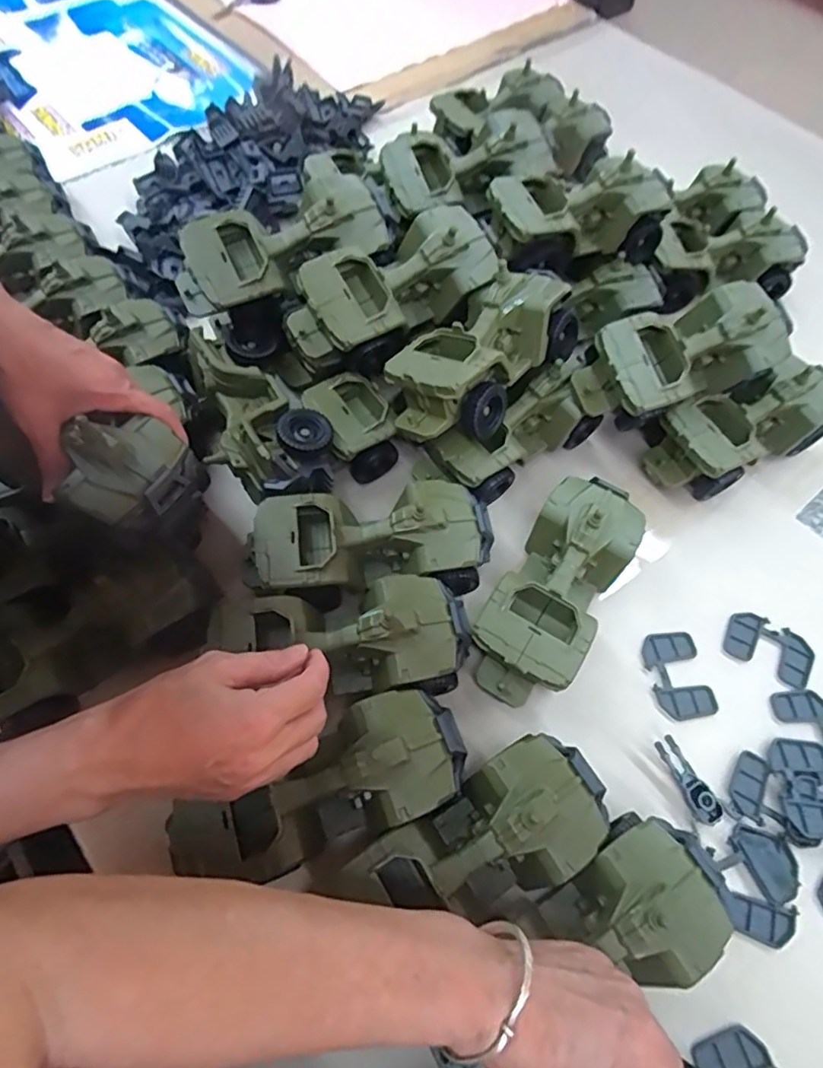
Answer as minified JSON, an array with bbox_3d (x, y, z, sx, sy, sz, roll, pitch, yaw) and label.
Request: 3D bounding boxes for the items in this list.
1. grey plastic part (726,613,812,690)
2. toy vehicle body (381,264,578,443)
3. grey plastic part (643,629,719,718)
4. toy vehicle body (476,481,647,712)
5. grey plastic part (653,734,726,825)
[{"bbox_3d":[0.299,0.095,0.503,0.069,0.004,0.044,29,65,14],"label":"grey plastic part"},{"bbox_3d":[0.062,-0.143,0.502,0.086,0.078,0.186,40,67,17],"label":"toy vehicle body"},{"bbox_3d":[0.216,0.114,0.489,0.047,0.004,0.069,-8,62,-5],"label":"grey plastic part"},{"bbox_3d":[0.116,0.044,0.481,0.080,0.078,0.193,28,64,14],"label":"toy vehicle body"},{"bbox_3d":[0.204,0.181,0.443,0.019,0.014,0.063,-24,64,-13],"label":"grey plastic part"}]

